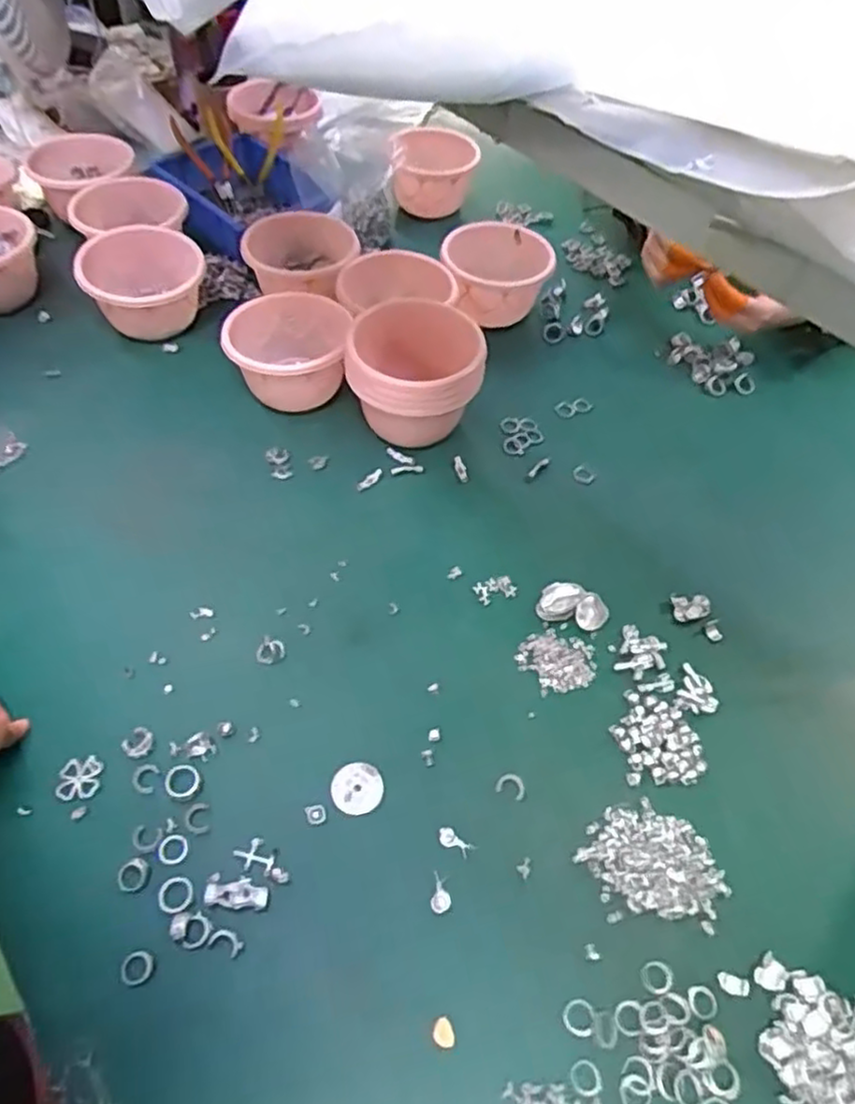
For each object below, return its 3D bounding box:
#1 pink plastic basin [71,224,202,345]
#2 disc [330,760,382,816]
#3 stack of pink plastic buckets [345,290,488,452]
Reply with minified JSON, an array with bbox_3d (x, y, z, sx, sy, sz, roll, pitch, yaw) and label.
[{"bbox_3d":[-0.355,-0.334,0.910,0.140,0.100,0.140,1,53,-1],"label":"pink plastic basin"},{"bbox_3d":[-0.059,0.197,0.601,0.041,0.004,0.042,1,53,-1],"label":"disc"},{"bbox_3d":[-0.014,-0.194,0.826,0.153,0.131,0.125,7,54,2],"label":"stack of pink plastic buckets"}]

